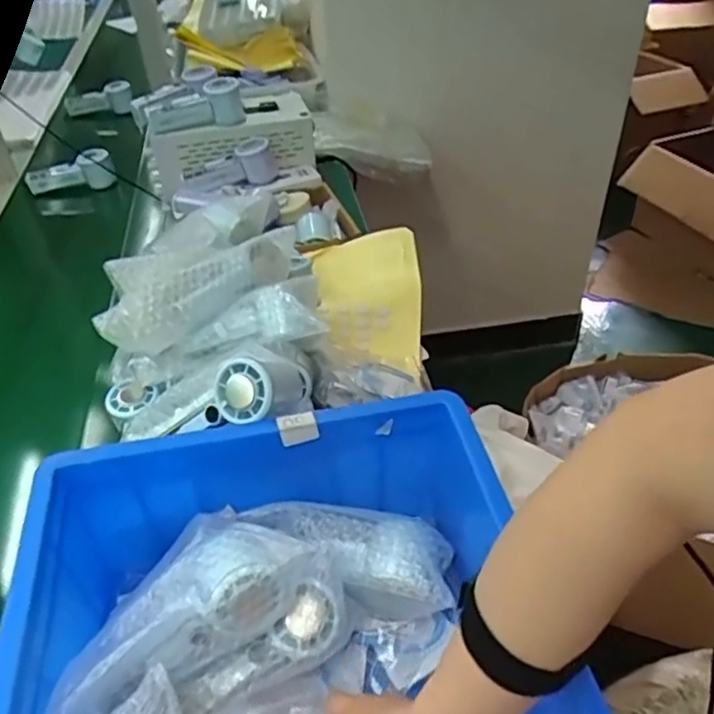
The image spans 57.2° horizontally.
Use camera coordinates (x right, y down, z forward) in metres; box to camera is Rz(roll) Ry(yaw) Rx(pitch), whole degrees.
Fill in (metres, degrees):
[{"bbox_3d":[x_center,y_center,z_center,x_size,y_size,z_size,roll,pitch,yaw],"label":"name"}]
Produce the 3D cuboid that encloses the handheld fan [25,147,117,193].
[{"bbox_3d":[-0.534,-0.351,1.237,0.184,0.073,0.054,5,40,8],"label":"handheld fan"}]

